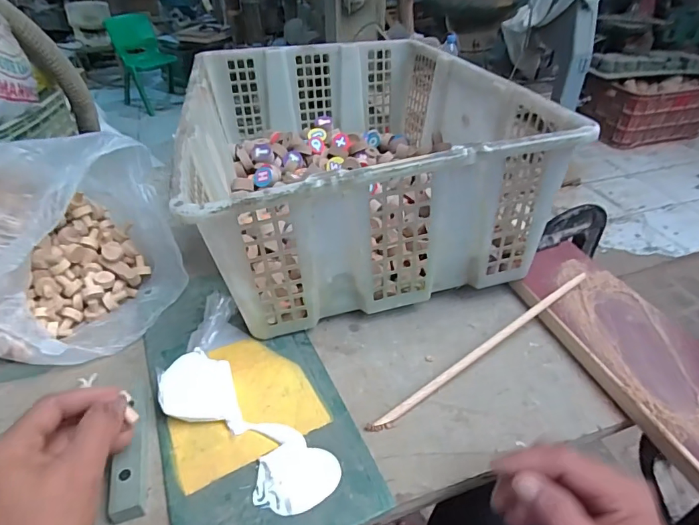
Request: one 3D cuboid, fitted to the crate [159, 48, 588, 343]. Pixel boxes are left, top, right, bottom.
[{"bbox_3d":[-0.006,-0.140,0.564,0.357,0.186,0.458,-10,39,-13],"label":"crate"}]

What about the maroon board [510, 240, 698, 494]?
[{"bbox_3d":[0.263,0.081,0.413,0.103,0.025,0.280,-11,40,-14],"label":"maroon board"}]

